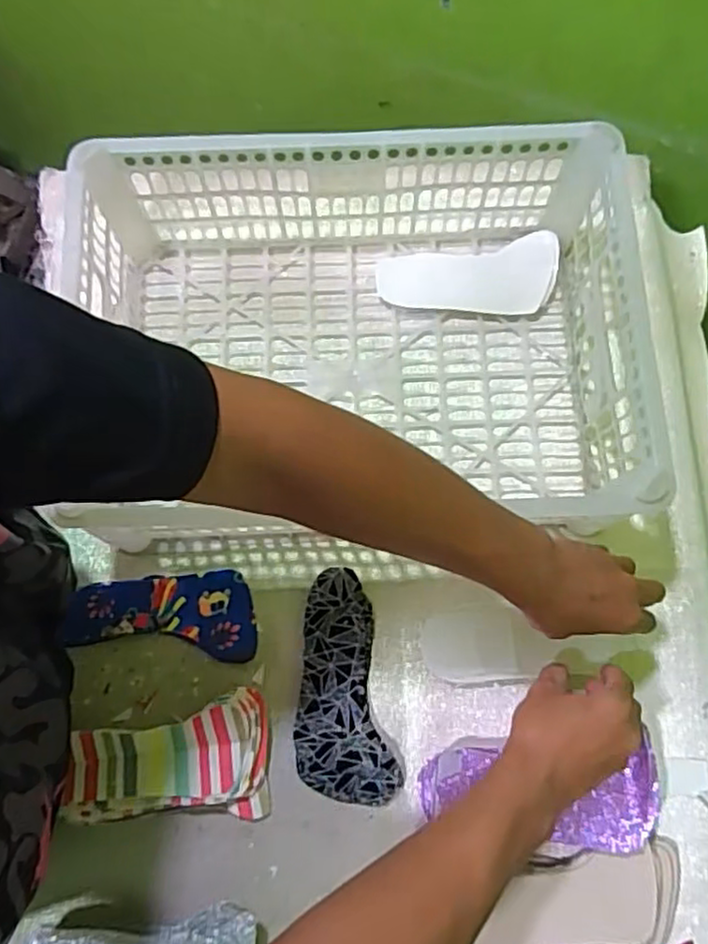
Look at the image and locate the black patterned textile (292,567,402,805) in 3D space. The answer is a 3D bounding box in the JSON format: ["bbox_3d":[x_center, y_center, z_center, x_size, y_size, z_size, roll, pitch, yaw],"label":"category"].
[{"bbox_3d":[-0.008,0.178,0.578,0.080,0.014,0.183,-1,75,0],"label":"black patterned textile"}]

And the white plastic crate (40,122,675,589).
[{"bbox_3d":[0.004,-0.110,0.585,0.441,0.140,0.336,-4,75,-1],"label":"white plastic crate"}]

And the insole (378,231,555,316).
[{"bbox_3d":[0.111,-0.185,0.667,0.170,0.025,0.075,-5,75,-1],"label":"insole"}]

